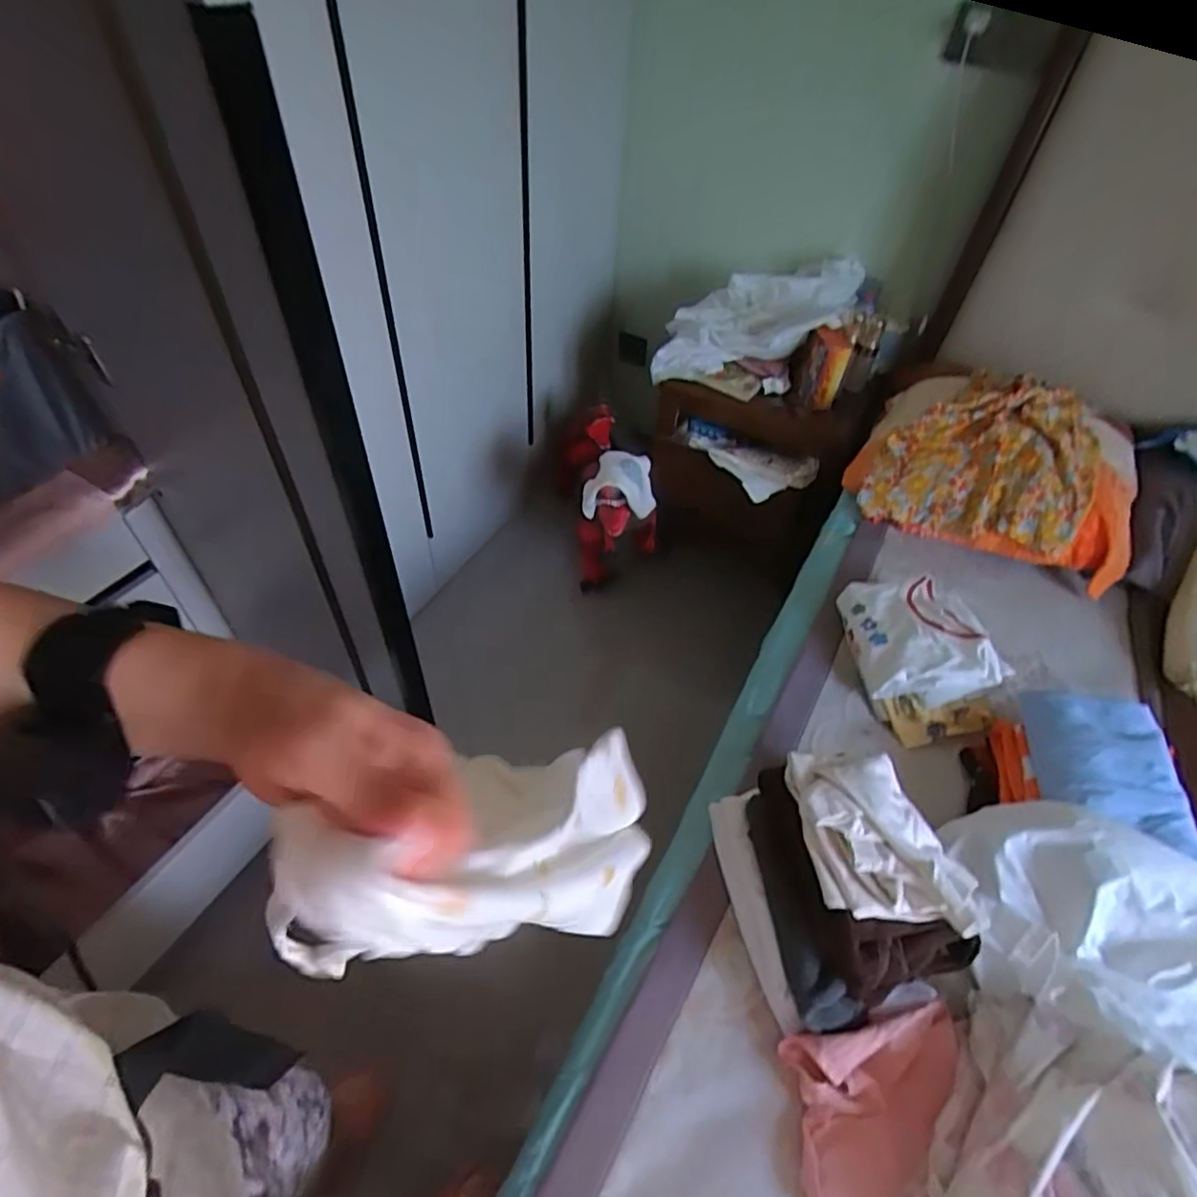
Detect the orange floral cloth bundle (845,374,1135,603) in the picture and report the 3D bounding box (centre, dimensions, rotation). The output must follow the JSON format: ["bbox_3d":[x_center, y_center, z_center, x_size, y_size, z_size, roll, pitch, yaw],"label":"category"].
[{"bbox_3d":[0.722,-0.248,1.176,0.451,0.190,0.335,24,51,16],"label":"orange floral cloth bundle"}]

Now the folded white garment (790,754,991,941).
[{"bbox_3d":[0.296,0.240,0.670,0.171,0.042,0.184,2,49,-3],"label":"folded white garment"}]

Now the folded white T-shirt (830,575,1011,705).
[{"bbox_3d":[0.463,0.056,0.949,0.168,0.102,0.200,2,49,-3],"label":"folded white T-shirt"}]

